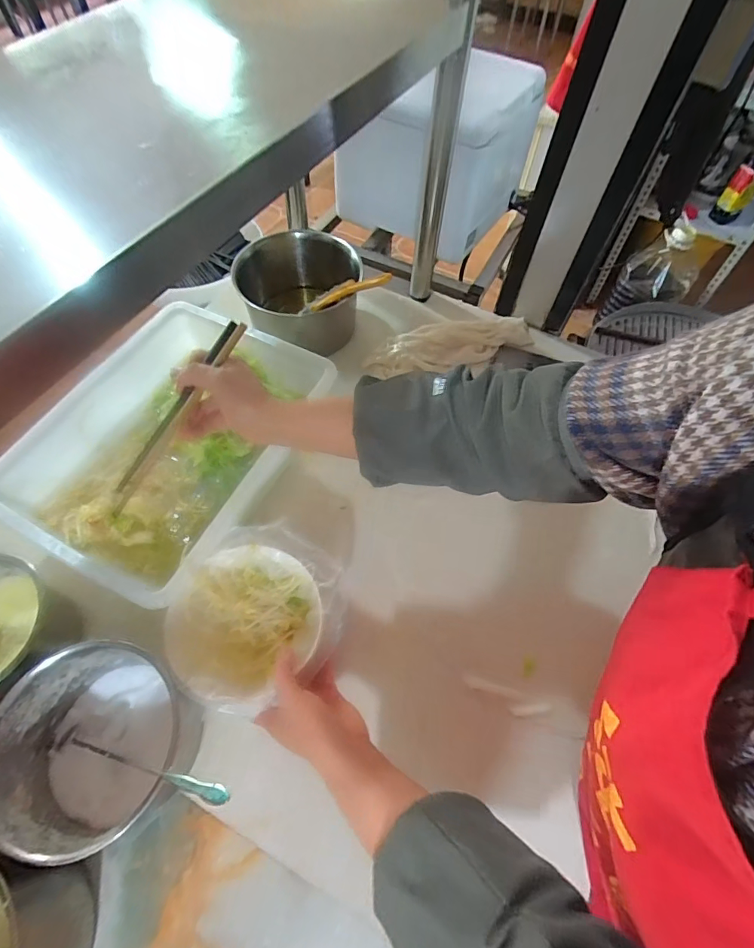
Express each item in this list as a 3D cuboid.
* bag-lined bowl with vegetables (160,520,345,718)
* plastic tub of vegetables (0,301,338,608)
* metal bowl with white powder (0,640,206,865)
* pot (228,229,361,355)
[{"bbox_3d":[-0.125,0.149,0.475,0.158,0.057,0.180,30,65,15],"label":"bag-lined bowl with vegetables"},{"bbox_3d":[-0.246,-0.043,0.571,0.273,0.100,0.356,26,65,12],"label":"plastic tub of vegetables"},{"bbox_3d":[-0.257,0.252,0.429,0.148,0.101,0.151,0,62,-1],"label":"metal bowl with white powder"},{"bbox_3d":[-0.114,-0.282,0.723,0.184,0.115,0.185,0,62,-1],"label":"pot"}]

